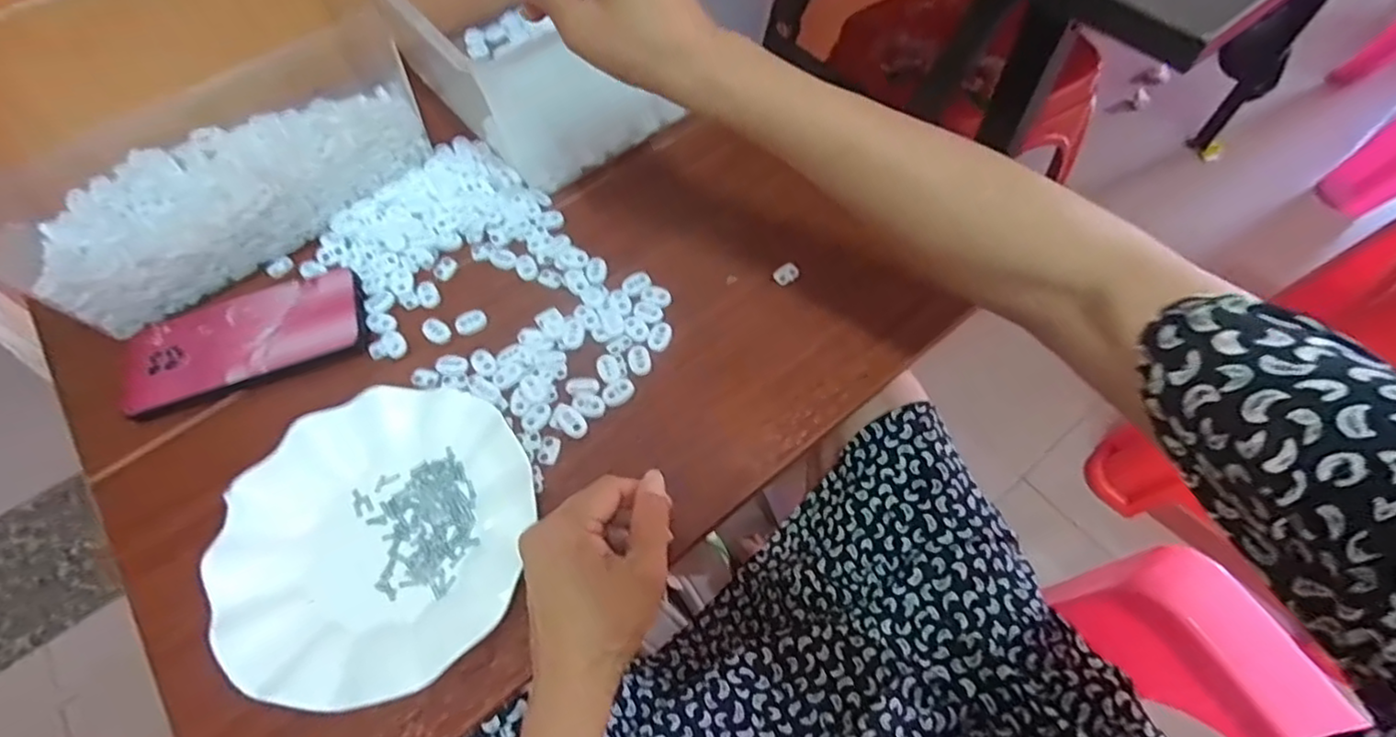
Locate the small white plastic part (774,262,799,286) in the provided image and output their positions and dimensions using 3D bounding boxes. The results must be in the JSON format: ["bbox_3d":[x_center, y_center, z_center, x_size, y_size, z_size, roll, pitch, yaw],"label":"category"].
[{"bbox_3d":[0.068,-0.073,0.494,0.019,0.007,0.015,-35,64,-17],"label":"small white plastic part"}]

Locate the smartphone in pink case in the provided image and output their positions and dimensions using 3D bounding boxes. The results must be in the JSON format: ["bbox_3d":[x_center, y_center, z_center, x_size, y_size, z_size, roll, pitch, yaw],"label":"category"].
[{"bbox_3d":[-0.329,-0.023,0.469,0.166,0.015,0.087,-16,60,-7],"label":"smartphone in pink case"}]

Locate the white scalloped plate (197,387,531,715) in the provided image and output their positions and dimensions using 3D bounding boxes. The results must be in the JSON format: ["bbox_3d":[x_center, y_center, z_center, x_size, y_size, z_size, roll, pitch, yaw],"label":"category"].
[{"bbox_3d":[-0.192,0.098,0.389,0.173,0.020,0.179,-1,59,1],"label":"white scalloped plate"}]

